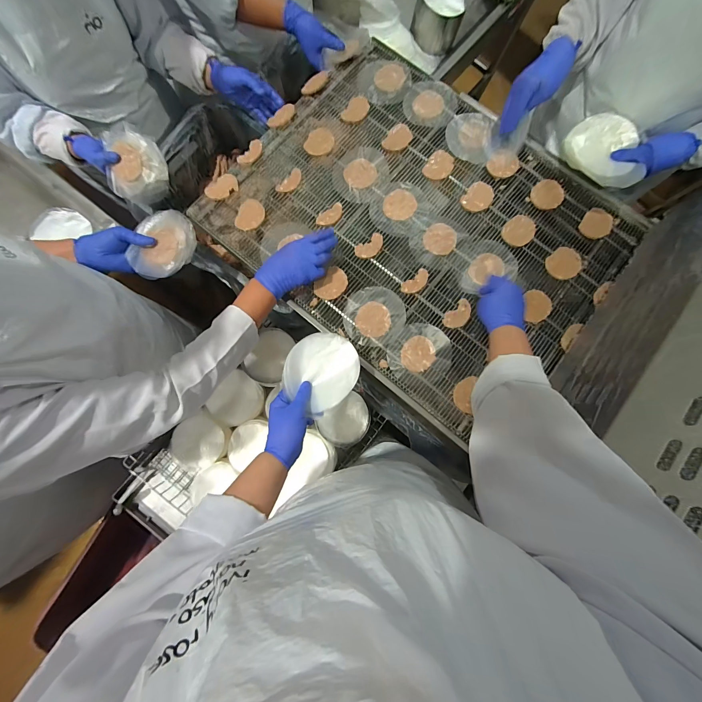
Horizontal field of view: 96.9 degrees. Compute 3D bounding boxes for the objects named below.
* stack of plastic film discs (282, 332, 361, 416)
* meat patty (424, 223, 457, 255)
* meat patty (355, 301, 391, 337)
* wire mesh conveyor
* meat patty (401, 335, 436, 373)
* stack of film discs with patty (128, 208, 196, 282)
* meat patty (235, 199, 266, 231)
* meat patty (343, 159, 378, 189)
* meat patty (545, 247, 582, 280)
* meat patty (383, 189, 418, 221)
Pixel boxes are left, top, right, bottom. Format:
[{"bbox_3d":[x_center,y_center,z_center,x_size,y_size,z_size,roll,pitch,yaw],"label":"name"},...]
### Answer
[{"bbox_3d":[-0.049,0.033,0.517,0.116,0.020,0.126,13,84,-3],"label":"stack of plastic film discs"},{"bbox_3d":[0.188,-0.234,0.650,0.065,0.007,0.065,0,84,-5],"label":"meat patty"},{"bbox_3d":[0.046,-0.063,0.620,0.069,0.007,0.064,0,84,-5],"label":"meat patty"},{"bbox_3d":[0.140,-0.271,0.665,0.772,0.037,0.618,38,82,5],"label":"wire mesh conveyor"},{"bbox_3d":[0.130,0.005,0.607,0.062,0.010,0.066,0,84,-5],"label":"meat patty"},{"bbox_3d":[-0.368,-0.213,0.619,0.110,0.023,0.140,8,84,-4],"label":"stack of film discs with patty"},{"bbox_3d":[-0.210,-0.281,0.650,0.051,0.012,0.067,23,83,-2],"label":"meat patty"},{"bbox_3d":[0.019,-0.380,0.676,0.070,0.017,0.066,18,83,-3],"label":"meat patty"},{"bbox_3d":[0.440,-0.180,0.641,0.072,0.012,0.061,-38,88,-7],"label":"meat patty"},{"bbox_3d":[0.105,-0.309,0.659,0.069,0.004,0.065,0,84,-5],"label":"meat patty"}]

